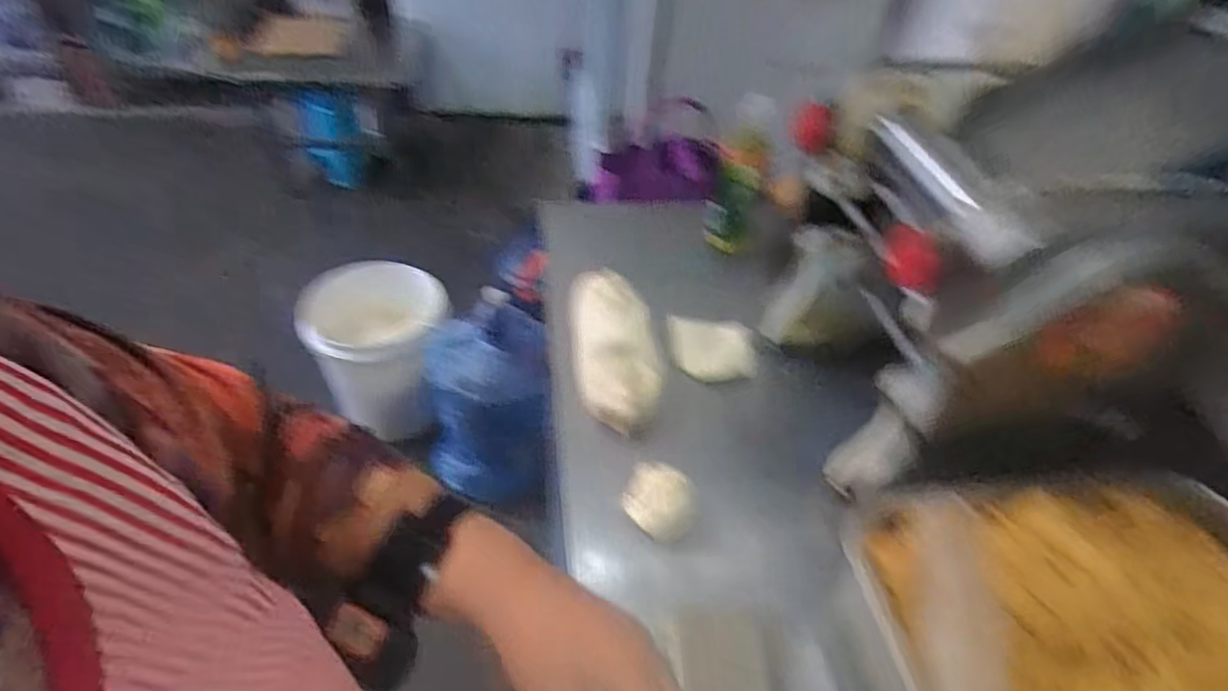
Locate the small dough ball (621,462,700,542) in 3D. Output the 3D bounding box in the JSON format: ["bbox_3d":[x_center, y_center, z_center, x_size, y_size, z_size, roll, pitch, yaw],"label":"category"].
[{"bbox_3d":[0.047,0.154,0.614,0.070,0.051,0.049,27,48,19],"label":"small dough ball"}]

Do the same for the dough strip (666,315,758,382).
[{"bbox_3d":[0.124,0.004,0.796,0.107,0.016,0.088,-2,62,0],"label":"dough strip"}]

